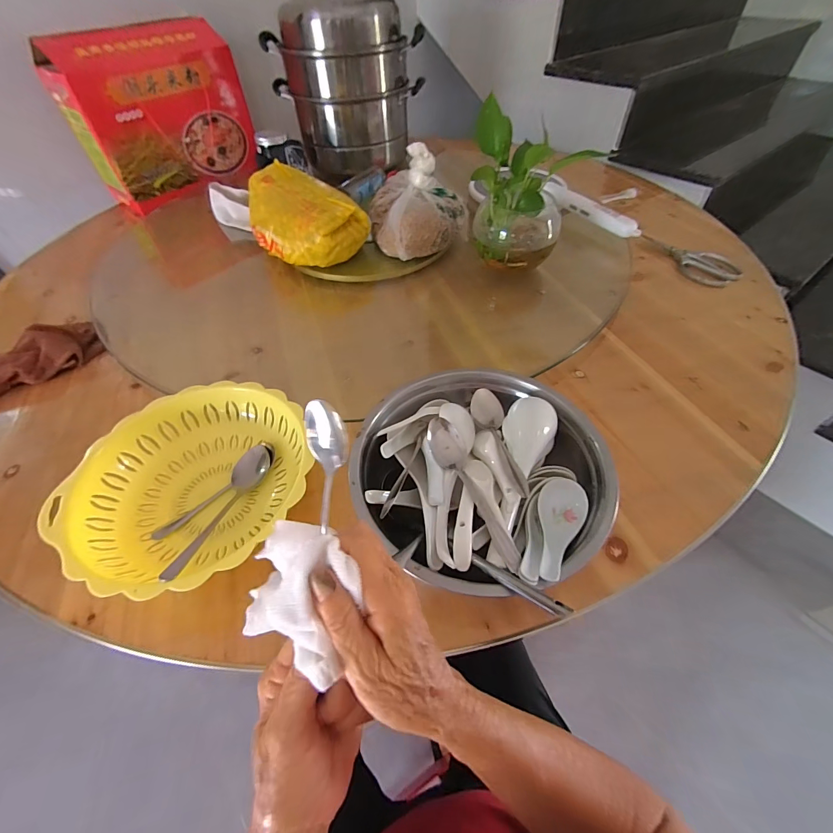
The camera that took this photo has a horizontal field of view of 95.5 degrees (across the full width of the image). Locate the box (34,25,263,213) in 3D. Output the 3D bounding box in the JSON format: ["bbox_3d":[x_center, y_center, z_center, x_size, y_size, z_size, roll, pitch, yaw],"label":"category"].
[{"bbox_3d":[-0.622,-0.751,0.949,0.155,0.306,0.383,27,58,22],"label":"box"}]

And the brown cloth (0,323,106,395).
[{"bbox_3d":[-0.631,-0.082,0.585,0.233,0.047,0.104,-36,58,-23],"label":"brown cloth"}]

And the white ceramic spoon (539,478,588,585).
[{"bbox_3d":[0.131,0.105,0.351,0.044,0.025,0.118,19,37,17],"label":"white ceramic spoon"}]

